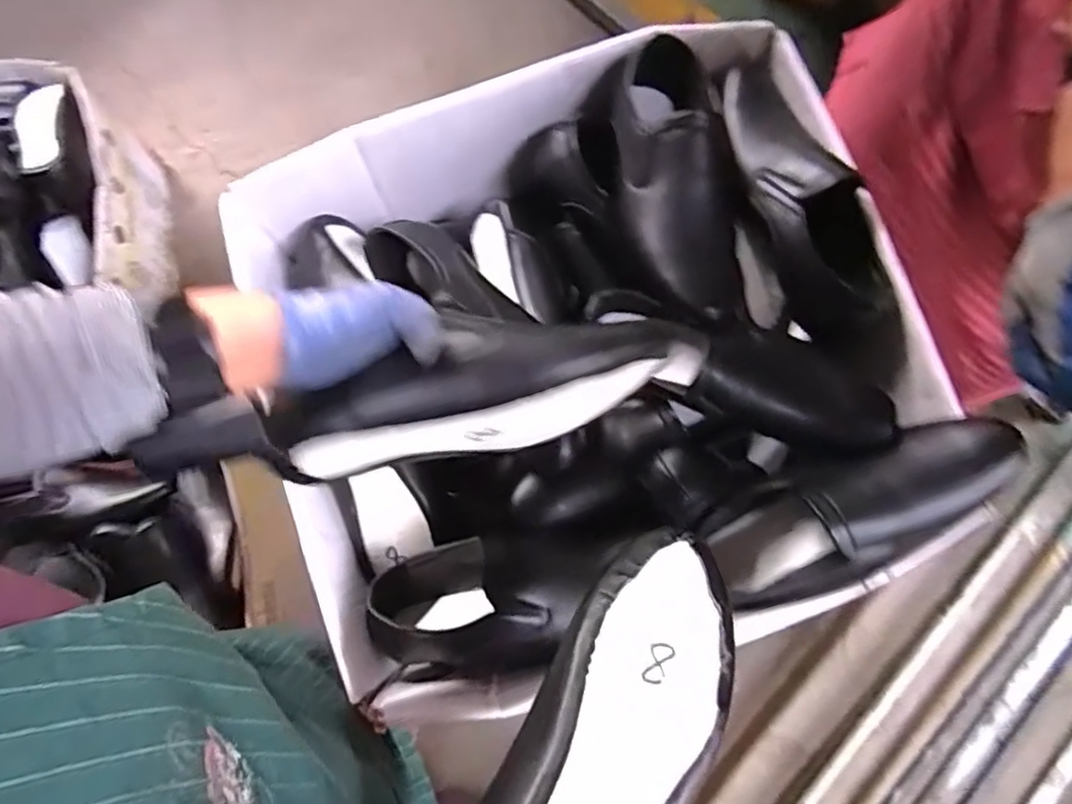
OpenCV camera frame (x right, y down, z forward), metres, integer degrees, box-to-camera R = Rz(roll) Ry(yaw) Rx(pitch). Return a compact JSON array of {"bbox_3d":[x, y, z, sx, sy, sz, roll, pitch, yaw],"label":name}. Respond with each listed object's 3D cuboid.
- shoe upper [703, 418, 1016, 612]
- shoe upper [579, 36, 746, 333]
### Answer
[{"bbox_3d":[0.278,0.093,0.559,0.280,0.082,0.102,-31,79,15],"label":"shoe upper"},{"bbox_3d":[0.131,-0.207,0.621,0.130,0.090,0.293,-7,78,-1],"label":"shoe upper"}]

